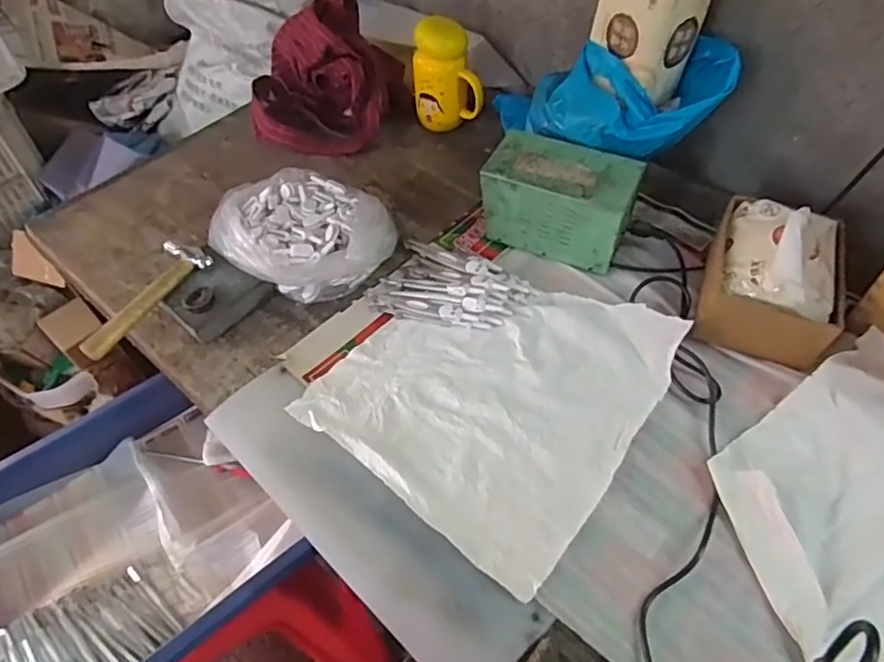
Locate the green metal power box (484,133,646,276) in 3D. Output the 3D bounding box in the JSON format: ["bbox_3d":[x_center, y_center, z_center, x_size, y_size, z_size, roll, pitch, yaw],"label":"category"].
[{"bbox_3d":[0.131,-0.144,0.663,0.156,0.098,0.086,20,54,16],"label":"green metal power box"}]

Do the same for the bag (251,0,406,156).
[{"bbox_3d":[-0.157,-0.345,0.810,0.214,0.134,0.168,-9,52,-6],"label":"bag"}]

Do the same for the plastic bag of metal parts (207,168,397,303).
[{"bbox_3d":[-0.160,-0.111,0.672,0.176,0.064,0.161,37,61,26],"label":"plastic bag of metal parts"}]

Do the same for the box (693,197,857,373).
[{"bbox_3d":[0.336,-0.054,0.580,0.146,0.100,0.153,22,55,18],"label":"box"}]

